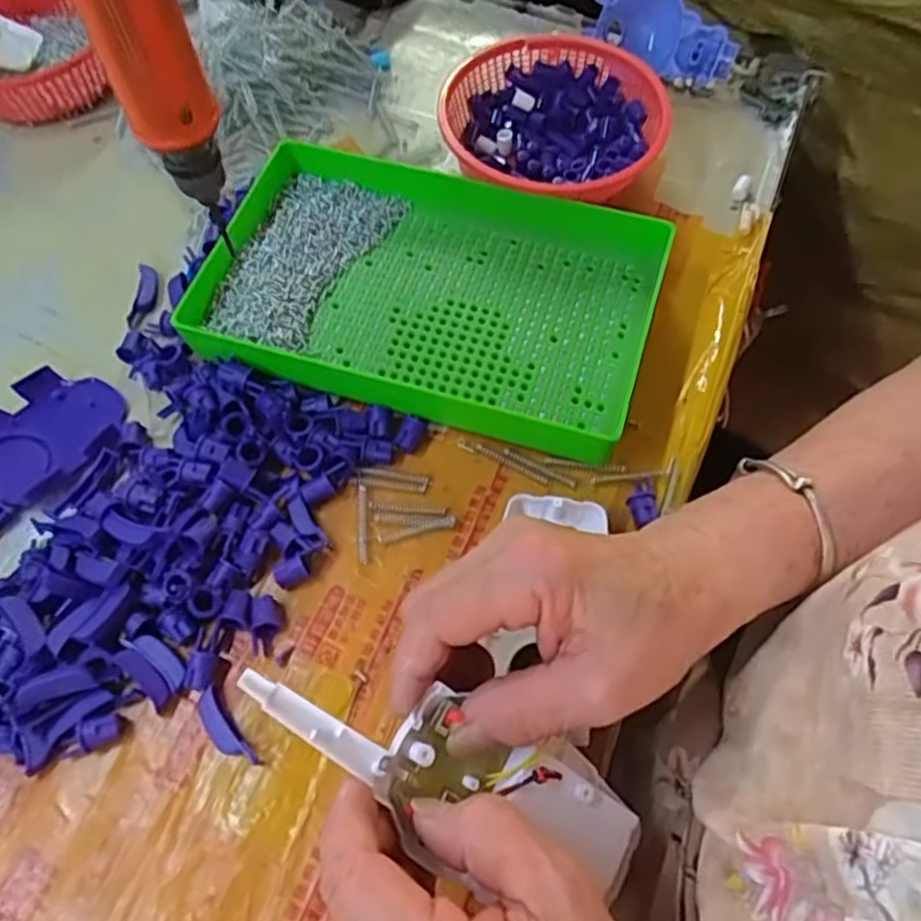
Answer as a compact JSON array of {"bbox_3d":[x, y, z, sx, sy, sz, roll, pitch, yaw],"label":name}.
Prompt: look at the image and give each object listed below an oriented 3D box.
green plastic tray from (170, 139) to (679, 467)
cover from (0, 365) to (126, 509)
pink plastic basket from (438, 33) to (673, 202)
[{"bbox_3d":[-0.017,-0.096,0.412,0.251,0.037,0.158,16,65,9],"label":"green plastic tray"},{"bbox_3d":[-0.227,-0.014,0.394,0.084,0.012,0.066,-38,69,-16],"label":"cover"},{"bbox_3d":[0.055,-0.203,0.457,0.132,0.048,0.131,-1,64,1],"label":"pink plastic basket"}]

